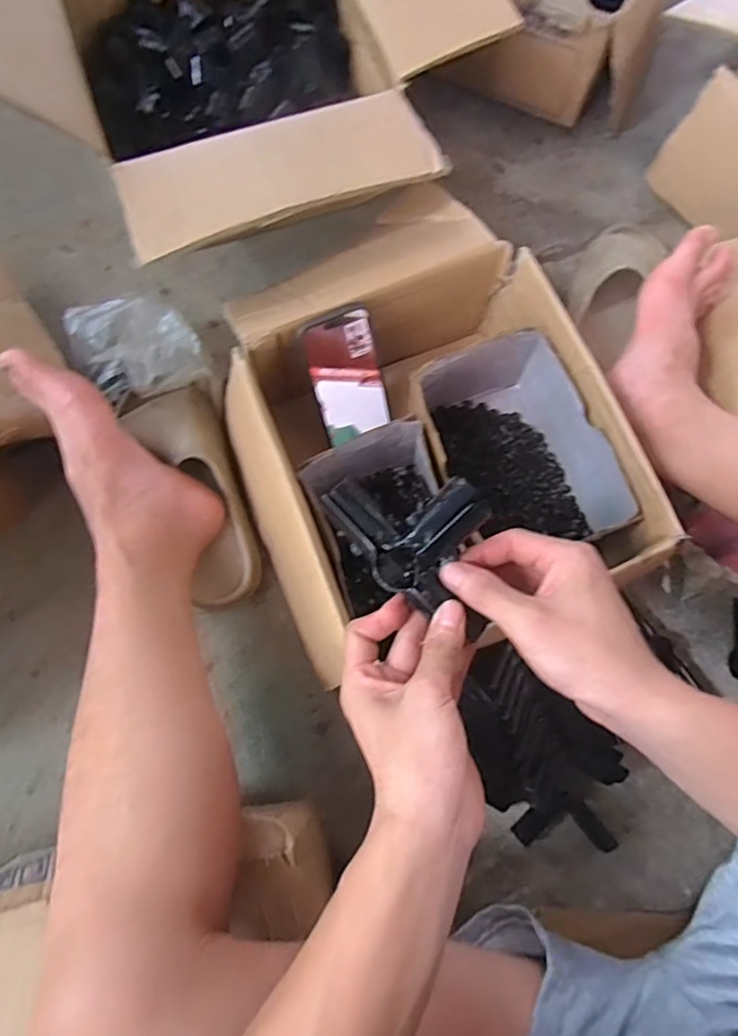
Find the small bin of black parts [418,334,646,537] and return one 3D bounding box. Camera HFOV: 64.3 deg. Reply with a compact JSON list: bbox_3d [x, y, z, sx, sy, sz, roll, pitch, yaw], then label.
[{"bbox_3d":[0.135,-0.063,0.583,0.149,0.100,0.195,-18,75,-7],"label":"small bin of black parts"}]

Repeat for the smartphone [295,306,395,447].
[{"bbox_3d":[-0.021,-0.137,0.577,0.070,0.135,0.005,-23,44,-6],"label":"smartphone"}]

